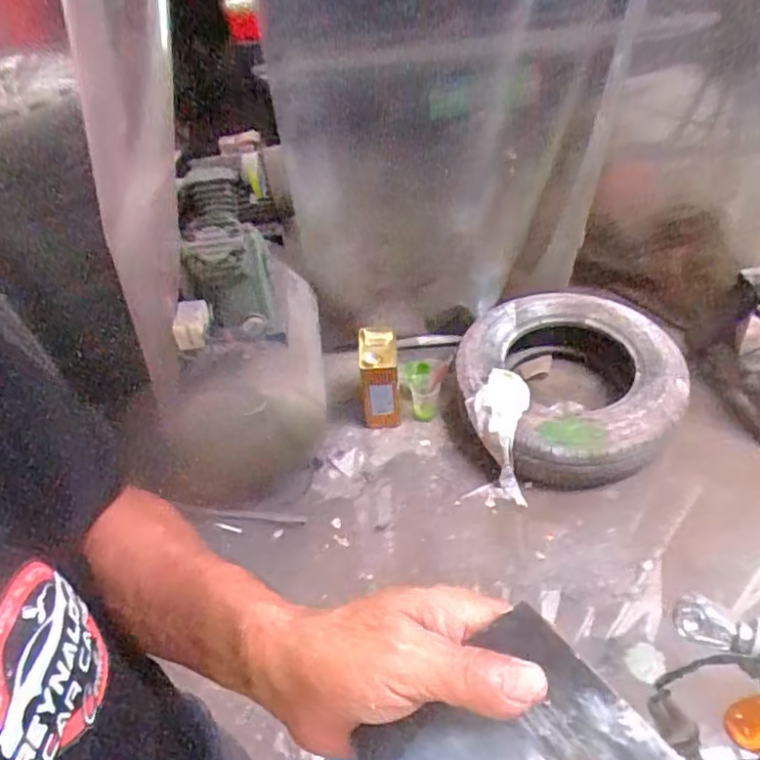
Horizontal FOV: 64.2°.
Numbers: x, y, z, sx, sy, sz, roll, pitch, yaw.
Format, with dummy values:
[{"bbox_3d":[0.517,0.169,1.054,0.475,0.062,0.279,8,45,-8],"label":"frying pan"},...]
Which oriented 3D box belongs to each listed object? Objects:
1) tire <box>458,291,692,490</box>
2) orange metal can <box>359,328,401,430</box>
[{"bbox_3d":[0.523,-0.033,1.715,0.610,0.177,0.649,-6,48,3],"label":"tire"},{"bbox_3d":[0.000,0.000,1.708,0.104,0.254,0.162,-4,48,5],"label":"orange metal can"}]

